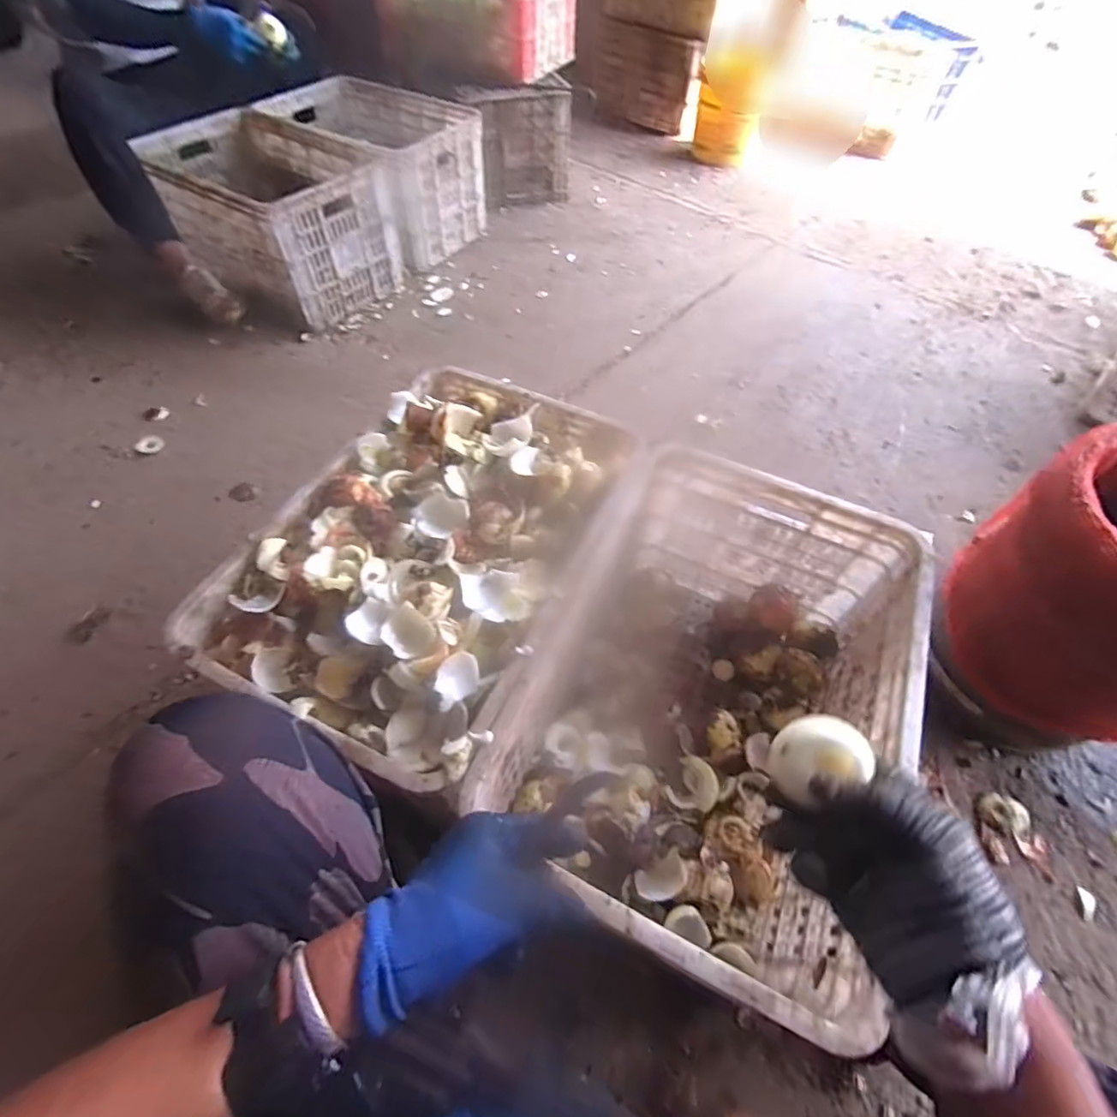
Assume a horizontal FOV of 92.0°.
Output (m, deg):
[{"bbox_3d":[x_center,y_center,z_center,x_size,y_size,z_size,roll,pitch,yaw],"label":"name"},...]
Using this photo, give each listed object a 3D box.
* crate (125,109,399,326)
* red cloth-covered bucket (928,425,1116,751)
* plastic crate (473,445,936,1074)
[{"bbox_3d":[-0.792,-0.938,1.474,0.681,0.297,0.453,32,61,21],"label":"crate"},{"bbox_3d":[0.697,0.062,0.678,0.299,0.325,0.302,1,55,-2],"label":"red cloth-covered bucket"},{"bbox_3d":[0.180,0.176,0.663,0.343,0.291,0.520,24,59,16],"label":"plastic crate"}]

